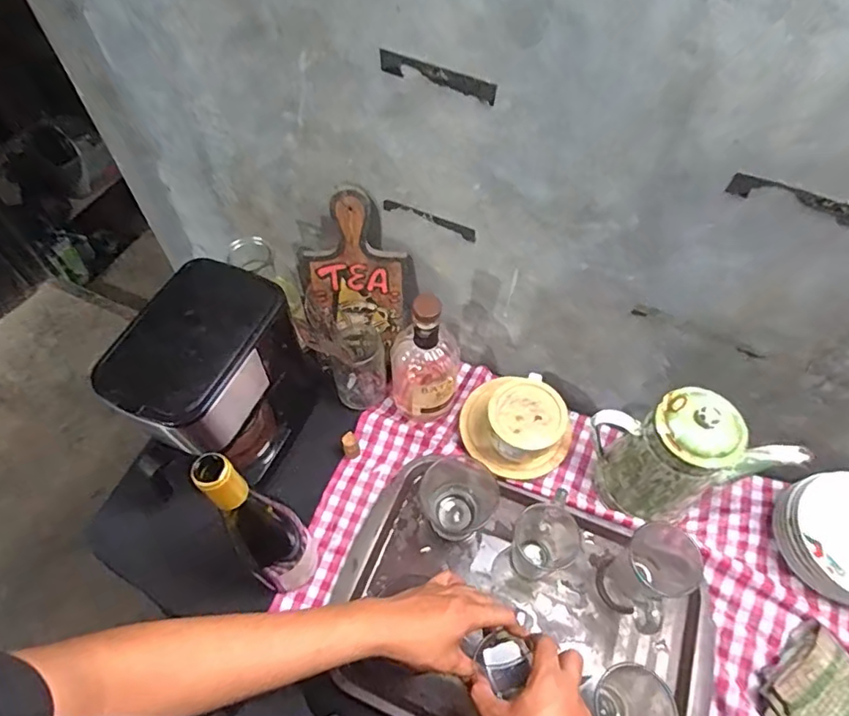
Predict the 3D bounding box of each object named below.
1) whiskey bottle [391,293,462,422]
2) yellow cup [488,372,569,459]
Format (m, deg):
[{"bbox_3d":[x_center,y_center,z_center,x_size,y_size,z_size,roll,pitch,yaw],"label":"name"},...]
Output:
[{"bbox_3d":[0.004,-0.005,0.726,0.097,0.221,0.085,5,57,2],"label":"whiskey bottle"},{"bbox_3d":[0.135,0.089,0.733,0.095,0.080,0.111,32,62,18],"label":"yellow cup"}]

